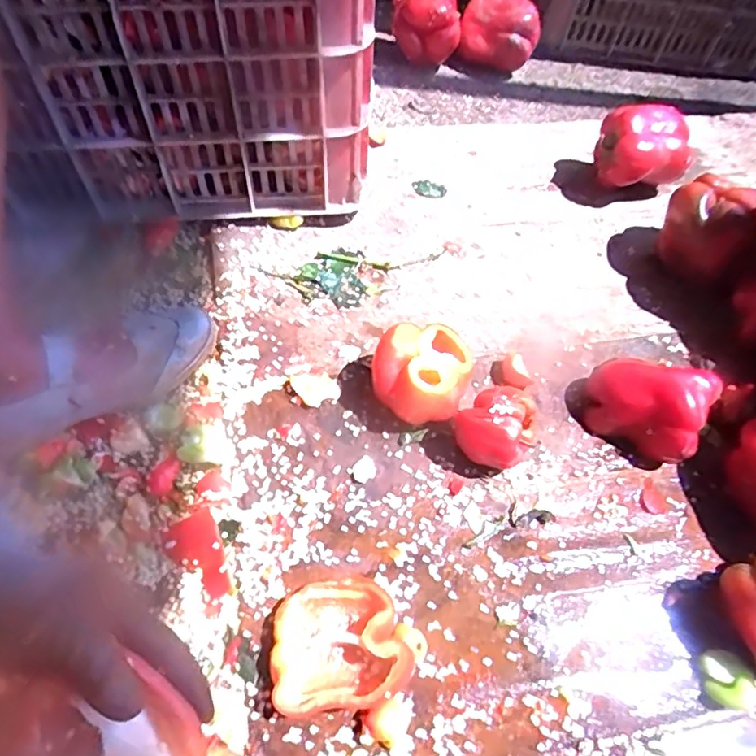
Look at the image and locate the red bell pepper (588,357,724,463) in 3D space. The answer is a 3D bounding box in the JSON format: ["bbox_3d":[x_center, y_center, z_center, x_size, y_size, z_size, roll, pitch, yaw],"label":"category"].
[{"bbox_3d":[0.250,0.021,0.525,0.107,0.068,0.084,24,58,11],"label":"red bell pepper"}]

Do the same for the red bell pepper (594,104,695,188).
[{"bbox_3d":[0.333,-0.280,0.722,0.115,0.093,0.106,20,58,8],"label":"red bell pepper"}]

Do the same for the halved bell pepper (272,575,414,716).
[{"bbox_3d":[-0.028,0.186,0.402,0.089,0.048,0.085,-3,57,-7],"label":"halved bell pepper"}]

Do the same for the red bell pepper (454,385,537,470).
[{"bbox_3d":[0.104,0.045,0.496,0.061,0.062,0.063,2,57,-3],"label":"red bell pepper"}]

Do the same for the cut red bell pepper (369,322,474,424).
[{"bbox_3d":[0.038,-0.003,0.519,0.086,0.070,0.082,9,57,1],"label":"cut red bell pepper"}]

